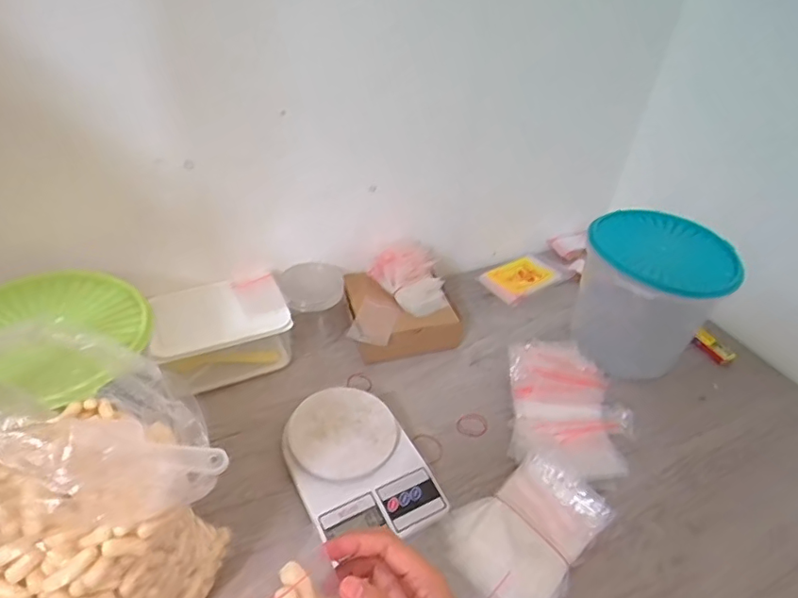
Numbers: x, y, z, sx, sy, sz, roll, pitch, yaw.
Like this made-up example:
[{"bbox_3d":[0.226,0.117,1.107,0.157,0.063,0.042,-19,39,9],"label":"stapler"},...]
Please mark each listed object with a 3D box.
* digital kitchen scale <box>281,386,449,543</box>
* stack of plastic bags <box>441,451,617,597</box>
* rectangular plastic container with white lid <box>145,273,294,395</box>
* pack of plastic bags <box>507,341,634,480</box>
[{"bbox_3d":[-0.050,0.196,0.644,0.150,0.031,0.202,-19,46,-27],"label":"digital kitchen scale"},{"bbox_3d":[0.146,0.256,0.600,0.177,0.040,0.133,-30,51,-35],"label":"stack of plastic bags"},{"bbox_3d":[-0.251,0.043,0.756,0.180,0.092,0.129,-12,43,-21],"label":"rectangular plastic container with white lid"},{"bbox_3d":[0.234,0.151,0.723,0.165,0.071,0.193,7,40,1],"label":"pack of plastic bags"}]

